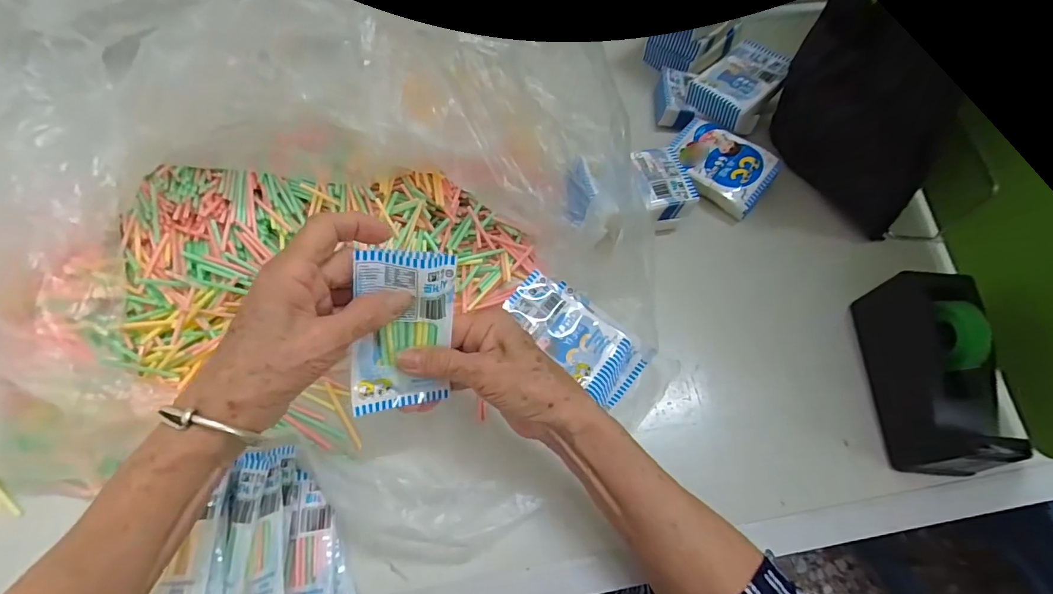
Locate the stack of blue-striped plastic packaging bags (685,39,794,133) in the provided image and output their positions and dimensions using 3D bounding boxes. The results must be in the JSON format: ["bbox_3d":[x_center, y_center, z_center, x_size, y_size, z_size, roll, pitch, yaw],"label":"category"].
[{"bbox_3d":[0.236,-0.236,0.515,0.115,0.024,0.076,-41,72,-19],"label":"stack of blue-striped plastic packaging bags"}]

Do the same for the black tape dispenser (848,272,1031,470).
[{"bbox_3d":[0.331,0.058,0.375,0.059,0.091,0.152,6,64,1],"label":"black tape dispenser"}]

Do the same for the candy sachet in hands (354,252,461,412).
[{"bbox_3d":[-0.077,0.023,0.295,0.060,0.010,0.105,1,107,-19],"label":"candy sachet in hands"}]

